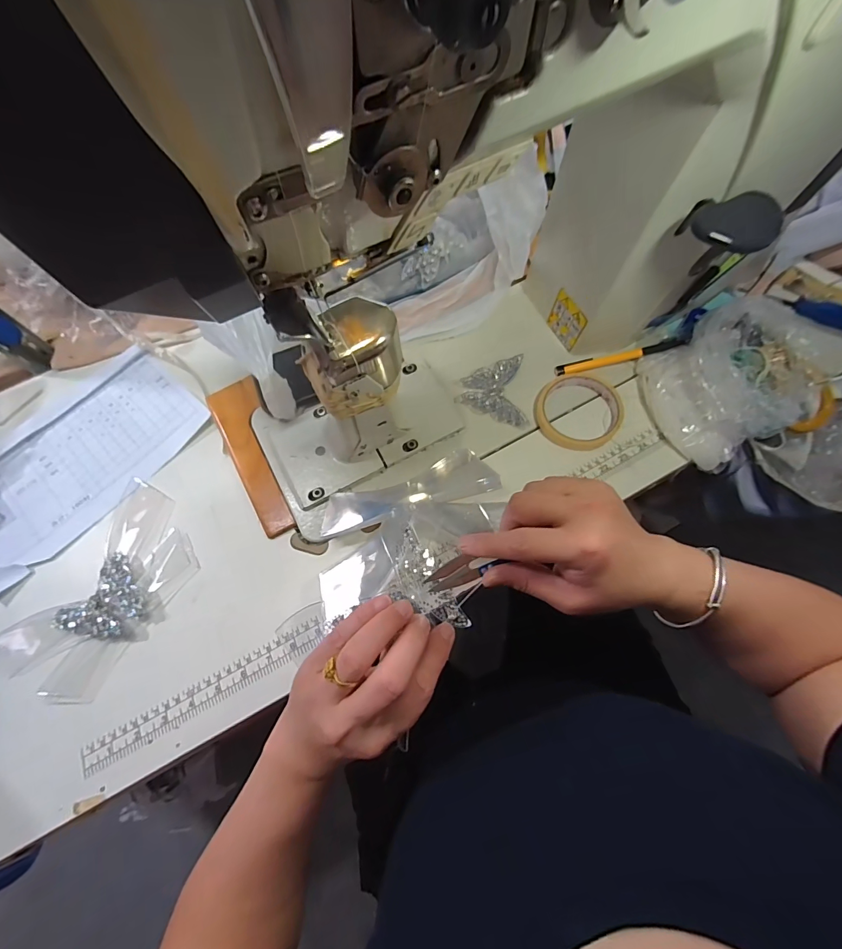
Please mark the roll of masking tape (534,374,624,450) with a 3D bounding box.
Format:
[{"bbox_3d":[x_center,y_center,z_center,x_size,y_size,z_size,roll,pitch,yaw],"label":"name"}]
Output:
[{"bbox_3d":[0.177,-0.070,0.451,0.088,0.014,0.089,-18,74,-5],"label":"roll of masking tape"}]

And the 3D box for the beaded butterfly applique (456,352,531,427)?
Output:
[{"bbox_3d":[0.081,-0.094,0.467,0.076,0.012,0.082,-3,67,3],"label":"beaded butterfly applique"}]

